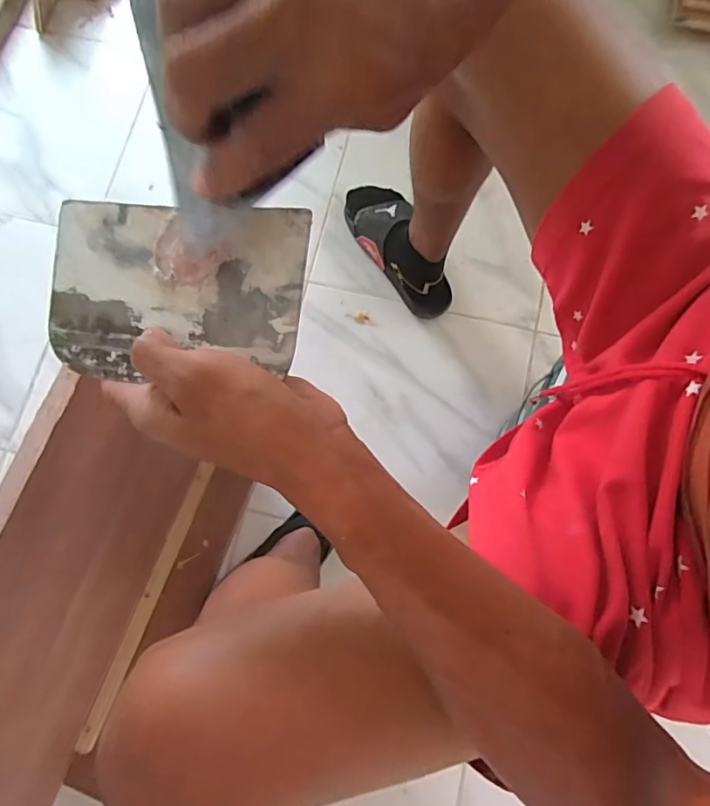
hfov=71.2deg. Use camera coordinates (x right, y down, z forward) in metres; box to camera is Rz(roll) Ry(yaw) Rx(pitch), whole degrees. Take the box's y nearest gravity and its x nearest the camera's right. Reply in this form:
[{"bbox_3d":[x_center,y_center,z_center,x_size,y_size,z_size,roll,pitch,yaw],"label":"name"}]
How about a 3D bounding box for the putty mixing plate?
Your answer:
[{"bbox_3d":[-0.097,-0.058,0.262,0.143,0.004,0.090,7,93,11],"label":"putty mixing plate"}]

